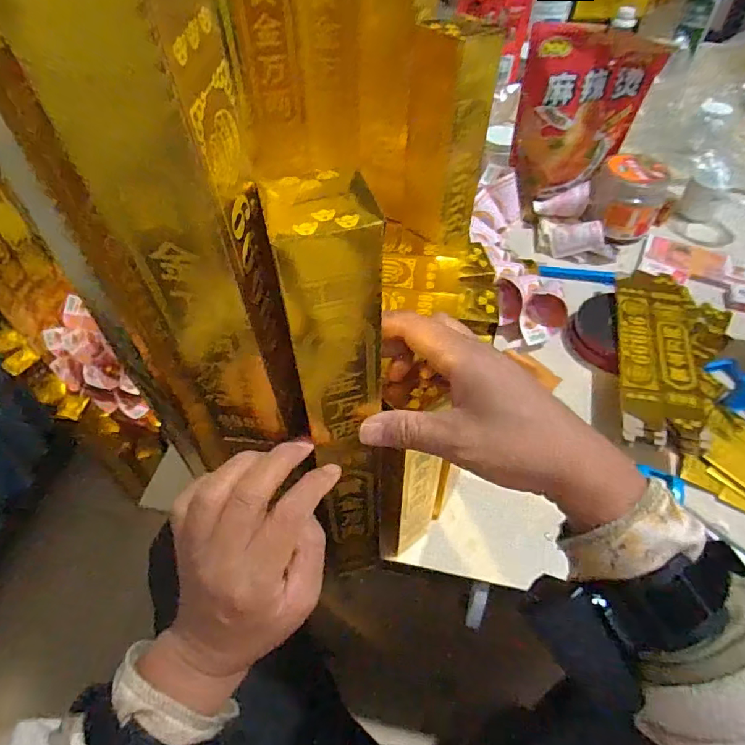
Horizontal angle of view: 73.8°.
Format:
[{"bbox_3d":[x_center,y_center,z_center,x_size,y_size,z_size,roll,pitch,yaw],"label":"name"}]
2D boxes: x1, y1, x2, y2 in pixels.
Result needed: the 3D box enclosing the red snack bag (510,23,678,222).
[{"bbox_3d":[0.311,-0.372,0.749,0.185,0.251,0.038,-2,46,-3],"label":"red snack bag"}]

